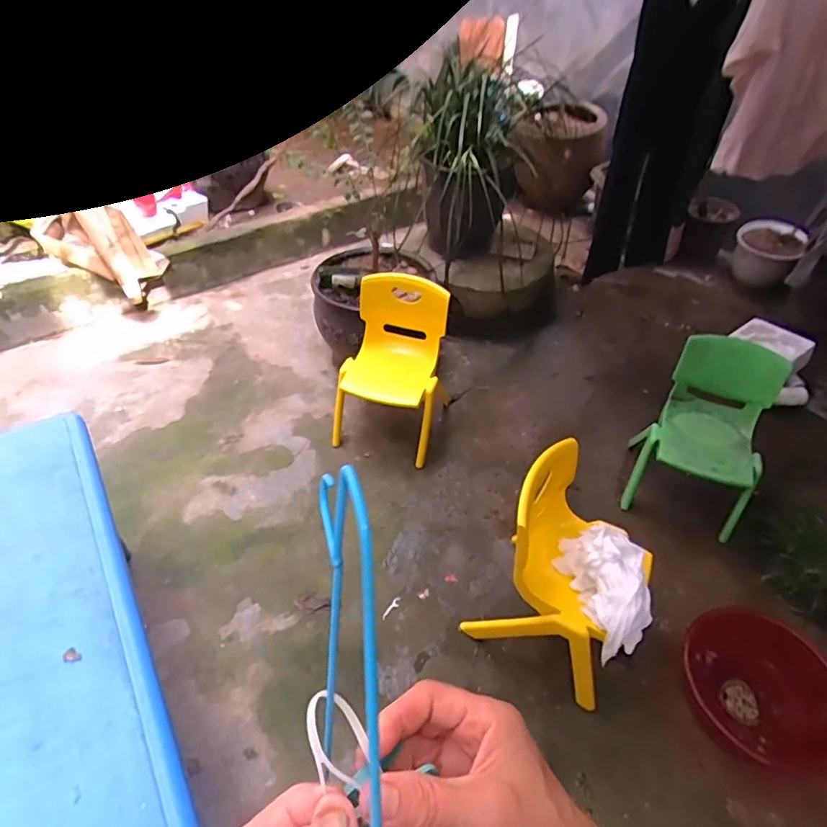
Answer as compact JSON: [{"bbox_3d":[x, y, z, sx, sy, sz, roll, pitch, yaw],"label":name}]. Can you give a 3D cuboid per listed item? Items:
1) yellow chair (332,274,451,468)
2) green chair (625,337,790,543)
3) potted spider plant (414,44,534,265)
[{"bbox_3d":[-0.066,-0.135,1.622,0.312,0.479,0.273,14,46,11],"label":"yellow chair"},{"bbox_3d":[0.840,0.061,1.534,0.320,0.472,0.304,17,47,14],"label":"green chair"},{"bbox_3d":[0.176,-0.819,1.767,0.332,0.535,0.308,-10,46,-12],"label":"potted spider plant"}]

